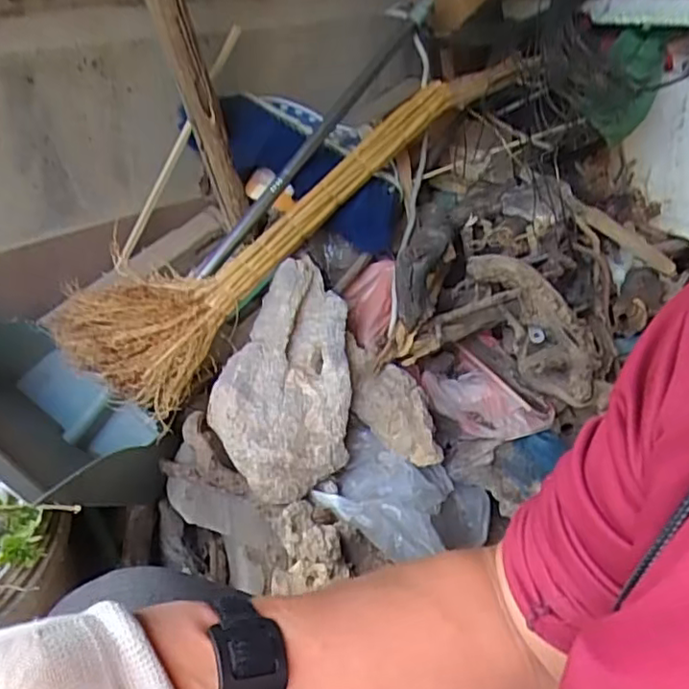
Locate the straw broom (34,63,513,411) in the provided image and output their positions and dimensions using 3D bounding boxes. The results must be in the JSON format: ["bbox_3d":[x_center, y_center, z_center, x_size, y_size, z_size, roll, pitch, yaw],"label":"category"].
[{"bbox_3d":[-0.042,-0.176,0.800,0.658,0.074,0.216,-39,49,-11],"label":"straw broom"}]

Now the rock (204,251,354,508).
[{"bbox_3d":[-0.070,0.039,0.715,0.143,0.060,0.266,-1,66,-2],"label":"rock"}]

